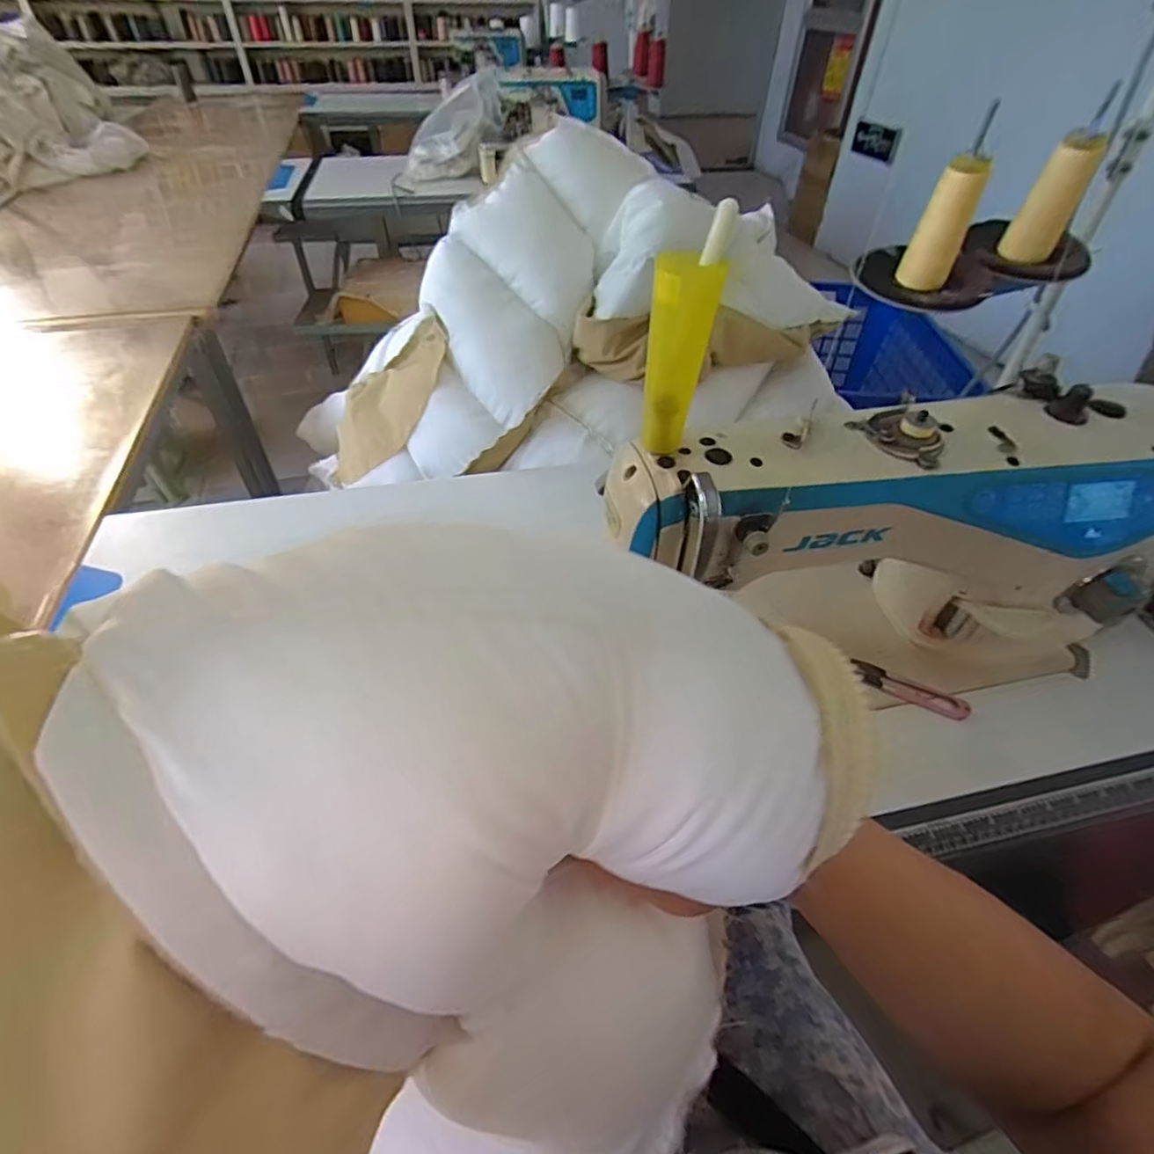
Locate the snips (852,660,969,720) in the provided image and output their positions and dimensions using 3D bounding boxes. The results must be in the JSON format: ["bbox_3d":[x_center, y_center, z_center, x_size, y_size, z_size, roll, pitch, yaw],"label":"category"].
[{"bbox_3d":[0.294,0.101,0.522,0.096,0.016,0.018,28,50,22],"label":"snips"}]

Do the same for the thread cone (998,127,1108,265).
[{"bbox_3d":[0.480,-0.383,0.595,0.046,0.107,0.046,27,50,22],"label":"thread cone"}]

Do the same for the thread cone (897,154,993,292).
[{"bbox_3d":[0.345,-0.328,0.557,0.043,0.121,0.043,23,49,19],"label":"thread cone"}]

